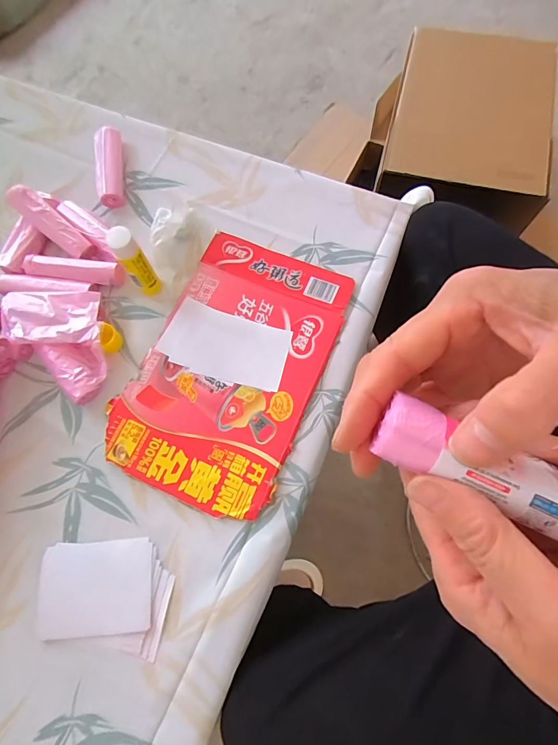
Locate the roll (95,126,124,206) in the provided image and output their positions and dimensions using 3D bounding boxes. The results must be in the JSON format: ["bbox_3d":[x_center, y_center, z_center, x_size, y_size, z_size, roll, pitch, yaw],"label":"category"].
[{"bbox_3d":[-0.235,-0.286,0.555,0.033,0.030,0.118,-8,73,-1],"label":"roll"}]

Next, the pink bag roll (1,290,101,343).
[{"bbox_3d":[-0.270,-0.065,0.487,0.119,0.033,0.069,-1,72,1],"label":"pink bag roll"}]

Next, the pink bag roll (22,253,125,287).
[{"bbox_3d":[-0.256,-0.129,0.507,0.125,0.026,0.028,8,73,4],"label":"pink bag roll"}]

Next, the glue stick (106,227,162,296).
[{"bbox_3d":[-0.166,-0.125,0.465,0.028,0.105,0.024,-32,75,-9],"label":"glue stick"}]

